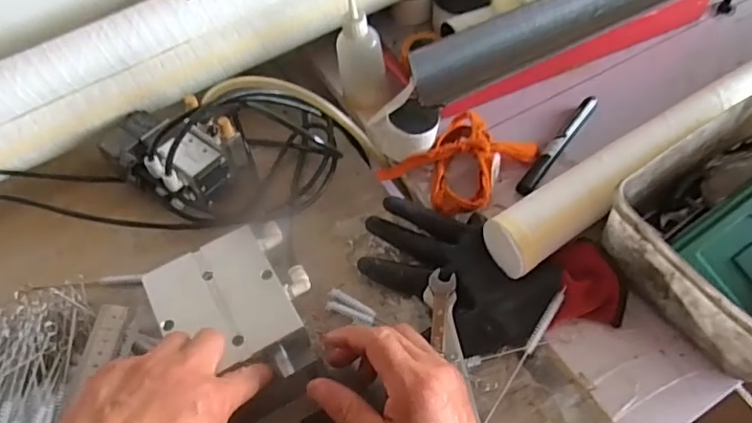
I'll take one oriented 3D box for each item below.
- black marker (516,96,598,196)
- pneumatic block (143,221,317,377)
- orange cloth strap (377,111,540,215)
[{"bbox_3d":[0.174,-0.064,0.522,0.017,0.014,0.139,31,63,22],"label":"black marker"},{"bbox_3d":[-0.109,0.081,0.440,0.114,0.040,0.129,-27,58,-15],"label":"pneumatic block"},{"bbox_3d":[0.079,-0.050,0.513,0.106,0.027,0.118,34,63,23],"label":"orange cloth strap"}]

